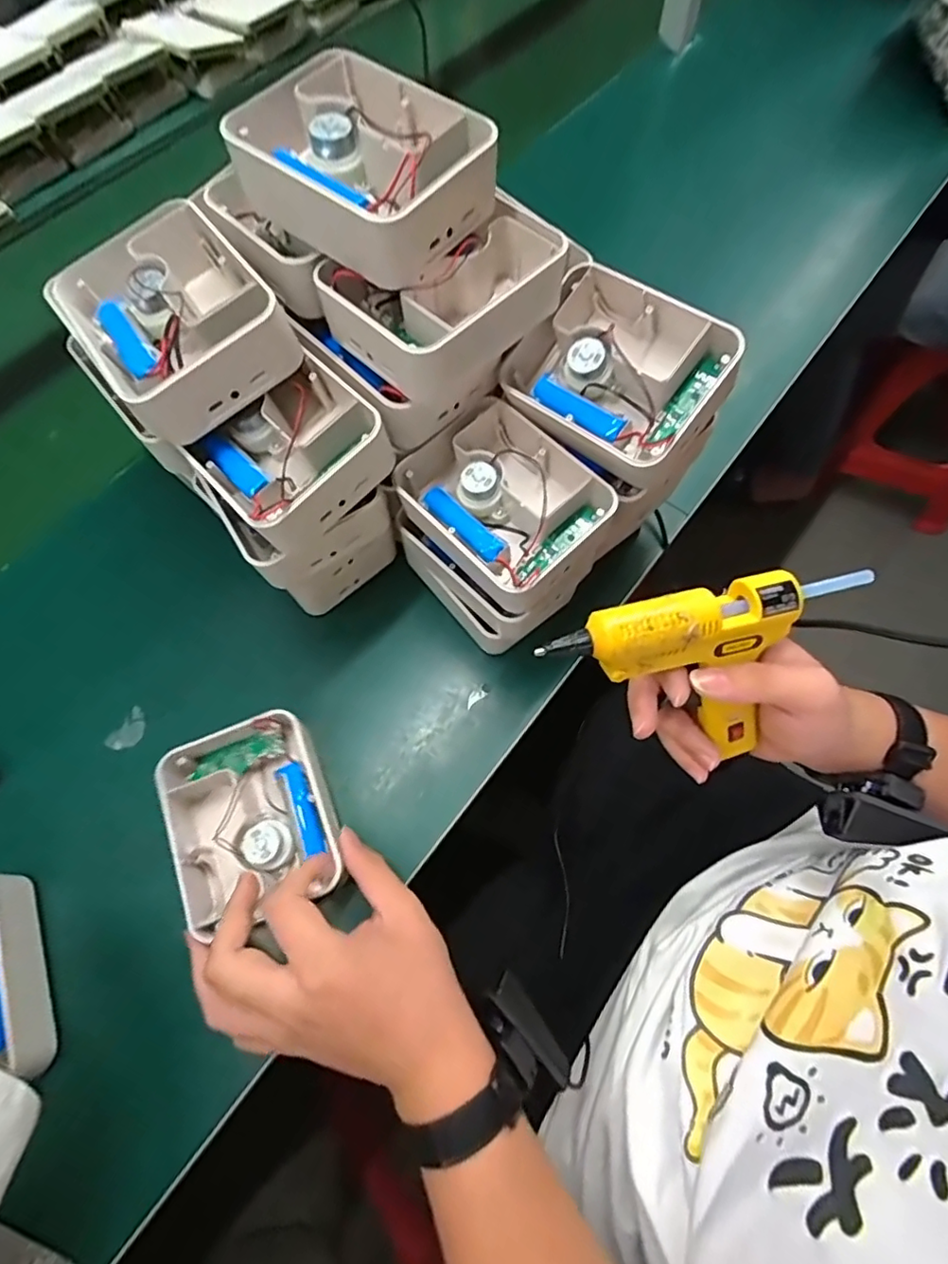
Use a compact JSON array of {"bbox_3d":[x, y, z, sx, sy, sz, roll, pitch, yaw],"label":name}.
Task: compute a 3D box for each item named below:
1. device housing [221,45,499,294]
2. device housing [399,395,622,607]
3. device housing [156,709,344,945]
[{"bbox_3d":[-0.059,-0.260,0.318,0.126,0.043,0.112,38,73,15],"label":"device housing"},{"bbox_3d":[0.022,-0.088,0.385,0.103,0.041,0.123,-42,72,-15],"label":"device housing"},{"bbox_3d":[-0.151,0.122,0.393,0.104,0.043,0.128,-26,69,-9],"label":"device housing"}]

